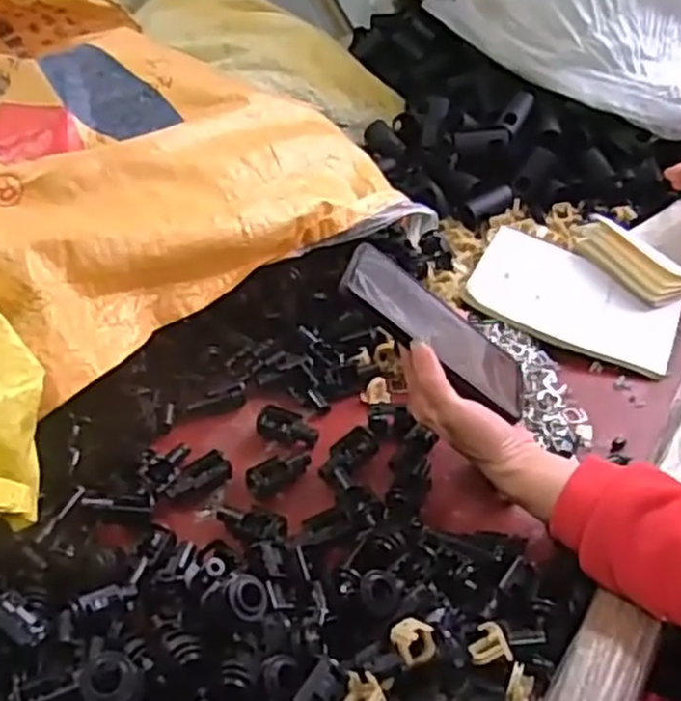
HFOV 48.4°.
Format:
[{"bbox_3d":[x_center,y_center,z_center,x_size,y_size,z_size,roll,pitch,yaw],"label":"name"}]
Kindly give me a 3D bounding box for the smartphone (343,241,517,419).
[{"bbox_3d":[0.073,-0.016,0.563,0.161,0.013,0.078,37,42,-8],"label":"smartphone"}]

